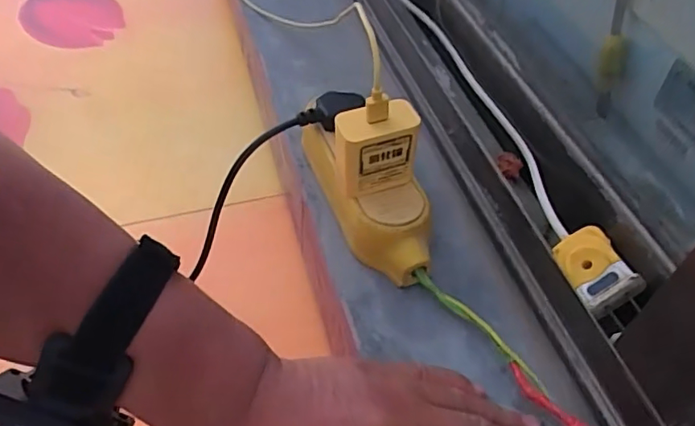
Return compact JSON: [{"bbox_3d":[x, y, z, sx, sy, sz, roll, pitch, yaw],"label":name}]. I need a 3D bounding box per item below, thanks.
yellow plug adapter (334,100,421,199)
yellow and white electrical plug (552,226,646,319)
[{"bbox_3d":[0.018,-0.042,0.363,0.050,0.051,0.026,-12,51,-12],"label":"yellow plug adapter"},{"bbox_3d":[0.140,0.032,0.316,0.031,0.012,0.047,-37,46,17],"label":"yellow and white electrical plug"}]

